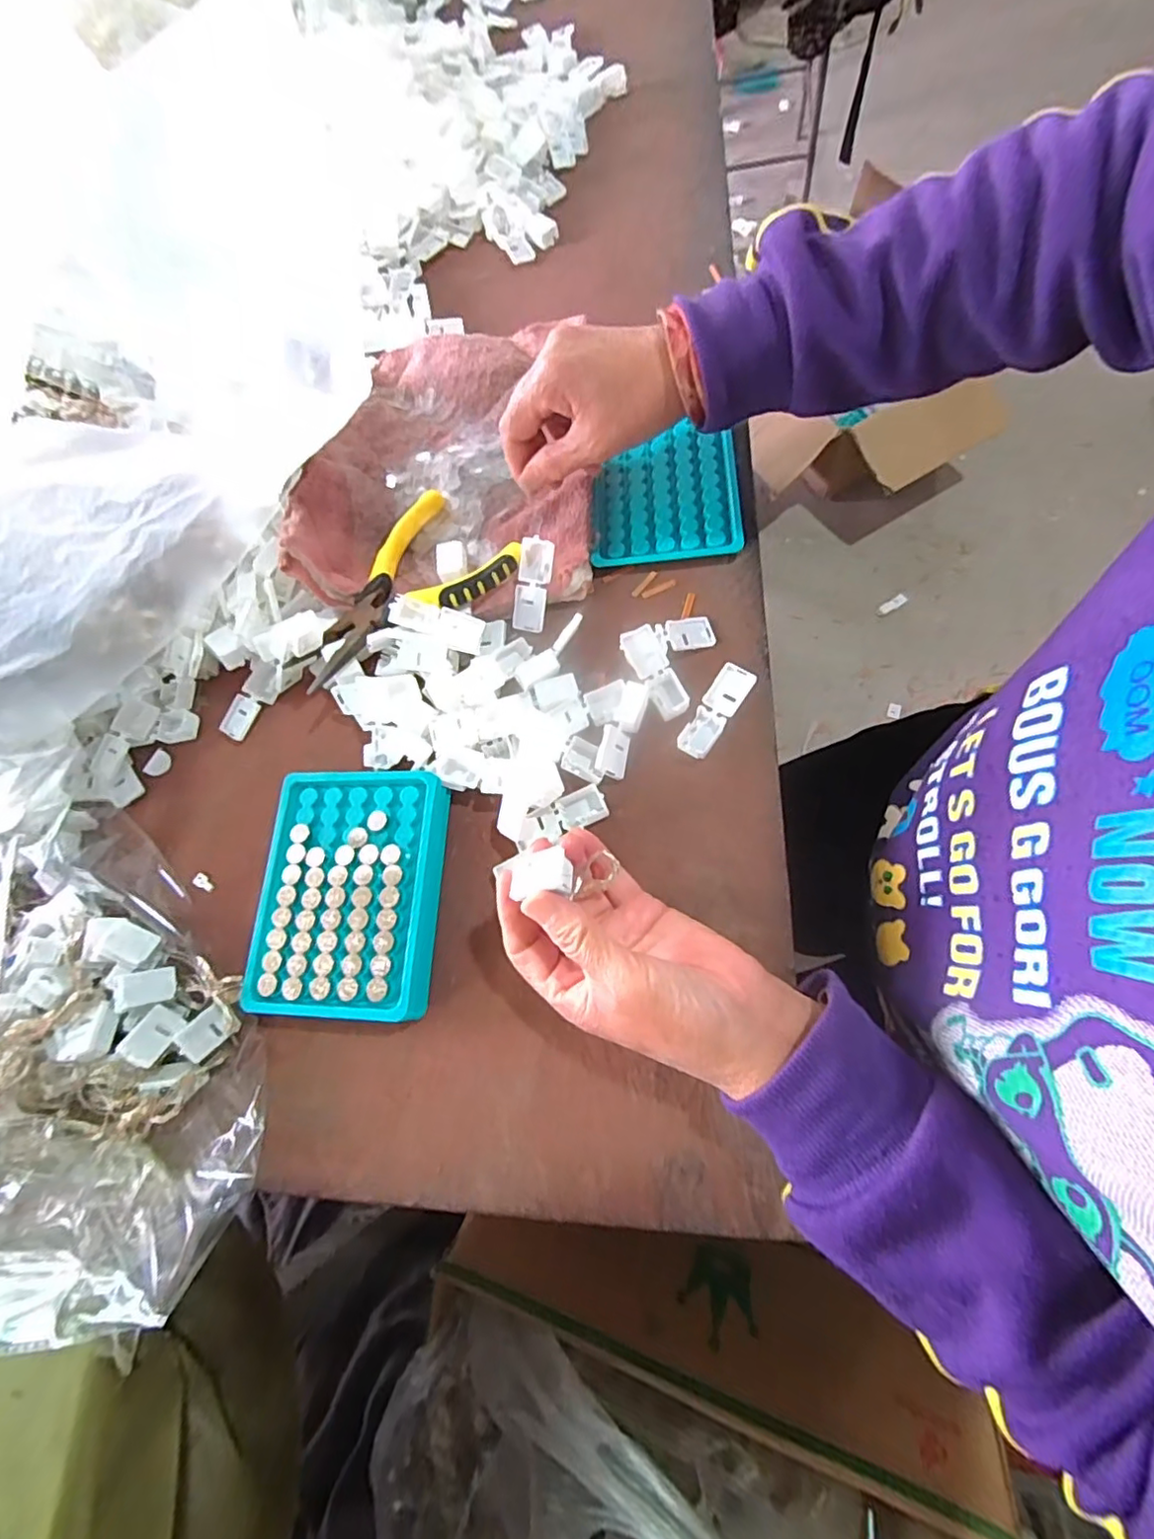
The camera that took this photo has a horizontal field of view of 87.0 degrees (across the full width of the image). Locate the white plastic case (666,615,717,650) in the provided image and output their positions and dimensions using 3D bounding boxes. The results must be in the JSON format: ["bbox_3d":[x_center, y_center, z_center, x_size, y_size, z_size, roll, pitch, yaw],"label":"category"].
[{"bbox_3d":[0.069,-0.082,0.366,0.028,0.005,0.020,-10,72,-1],"label":"white plastic case"}]

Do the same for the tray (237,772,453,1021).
[{"bbox_3d":[-0.128,0.067,0.338,0.101,0.020,0.130,2,73,3],"label":"tray"}]

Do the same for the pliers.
[{"bbox_3d":[-0.118,-0.114,0.387,0.149,0.023,0.093,-44,71,-7],"label":"pliers"}]

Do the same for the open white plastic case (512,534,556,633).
[{"bbox_3d":[-0.028,-0.119,0.391,0.022,0.008,0.057,10,101,5],"label":"open white plastic case"}]

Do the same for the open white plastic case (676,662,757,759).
[{"bbox_3d":[0.078,-0.033,0.344,0.020,0.005,0.056,33,92,12],"label":"open white plastic case"}]

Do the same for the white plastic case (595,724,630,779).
[{"bbox_3d":[0.021,-0.010,0.345,0.017,0.010,0.028,10,74,12],"label":"white plastic case"}]

